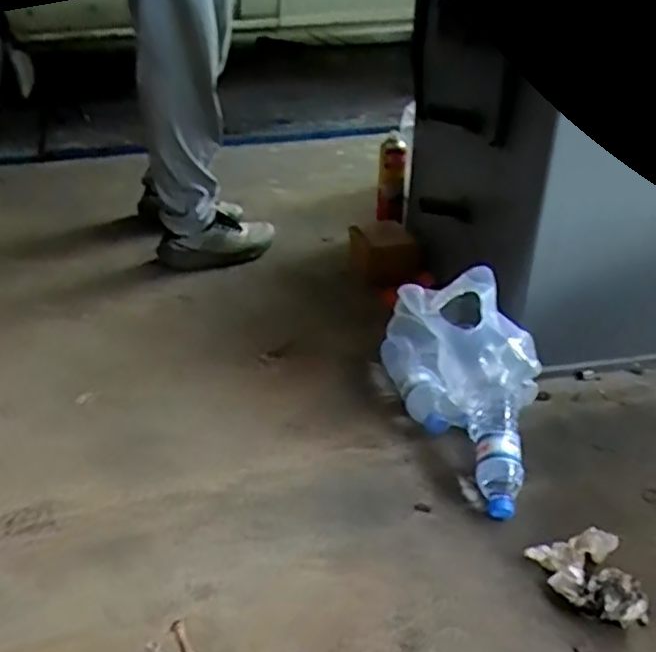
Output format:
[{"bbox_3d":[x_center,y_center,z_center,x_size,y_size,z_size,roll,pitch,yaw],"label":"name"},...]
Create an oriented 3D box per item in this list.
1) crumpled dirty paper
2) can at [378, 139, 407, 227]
[{"bbox_3d":[0.314,0.301,0.830,0.101,0.043,0.127,-10,33,-16],"label":"crumpled dirty paper"},{"bbox_3d":[0.155,-0.341,1.701,0.064,0.208,0.057,0,32,-1],"label":"can"}]

